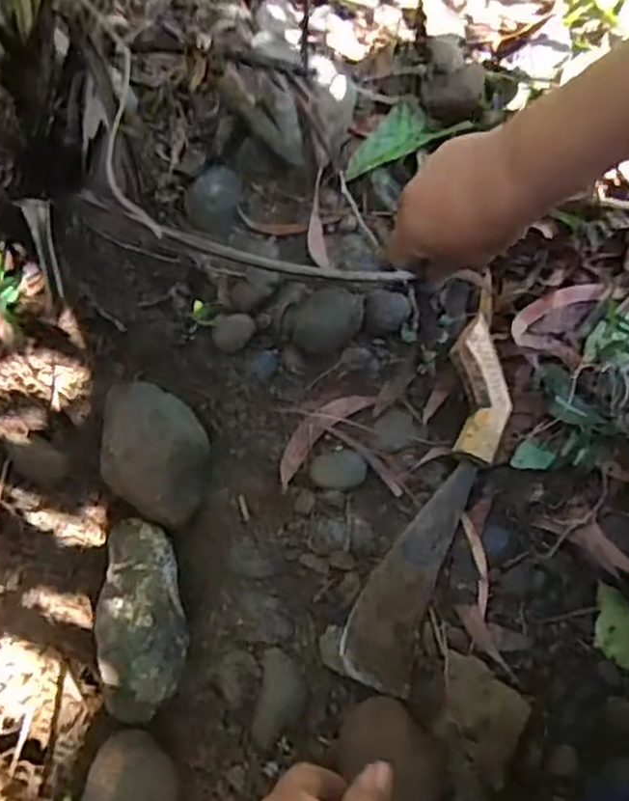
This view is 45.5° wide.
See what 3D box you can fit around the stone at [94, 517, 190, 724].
[{"bbox_3d":[-0.121,0.147,0.535,0.058,0.068,0.138,-6,57,-4],"label":"stone"}]

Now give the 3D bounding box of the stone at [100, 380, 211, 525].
[{"bbox_3d":[-0.121,0.036,0.571,0.081,0.077,0.111,-4,70,0],"label":"stone"}]

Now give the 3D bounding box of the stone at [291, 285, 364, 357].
[{"bbox_3d":[0.011,-0.069,0.630,0.057,0.045,0.067,10,71,5],"label":"stone"}]

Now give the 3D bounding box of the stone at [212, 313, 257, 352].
[{"bbox_3d":[-0.068,-0.058,0.633,0.028,0.016,0.035,33,75,12],"label":"stone"}]

